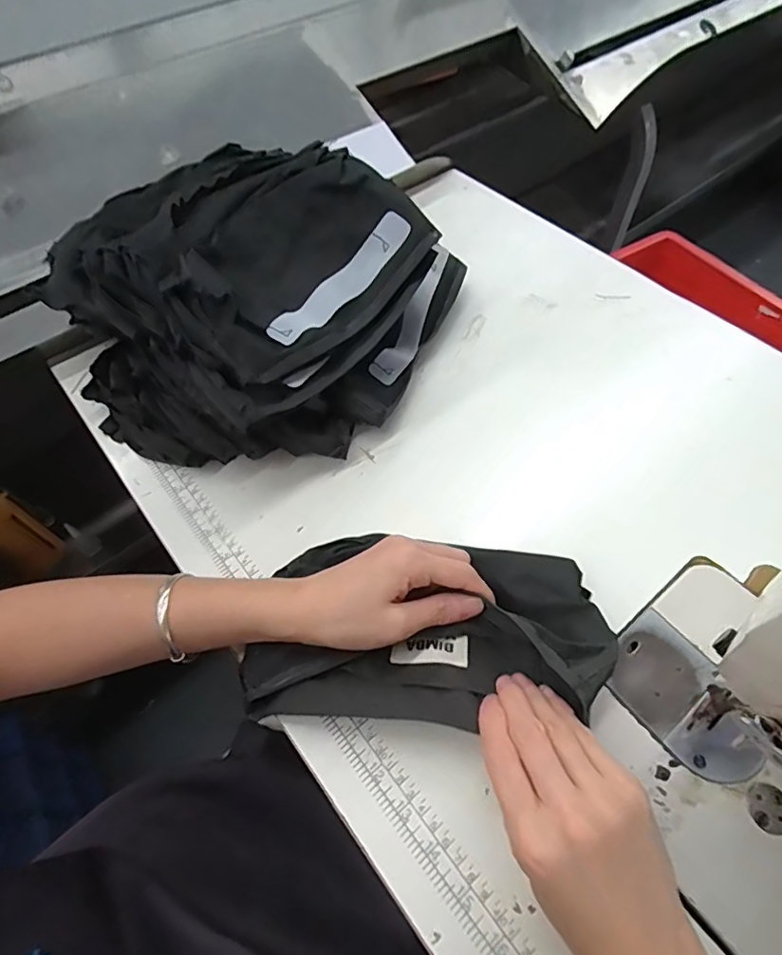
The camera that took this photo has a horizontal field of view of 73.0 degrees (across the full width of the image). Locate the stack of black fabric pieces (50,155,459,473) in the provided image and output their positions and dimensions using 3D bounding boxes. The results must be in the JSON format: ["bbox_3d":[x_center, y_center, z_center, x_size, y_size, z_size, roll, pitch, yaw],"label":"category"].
[{"bbox_3d":[-0.124,-0.154,0.450,0.294,0.121,0.284,20,60,14],"label":"stack of black fabric pieces"}]

